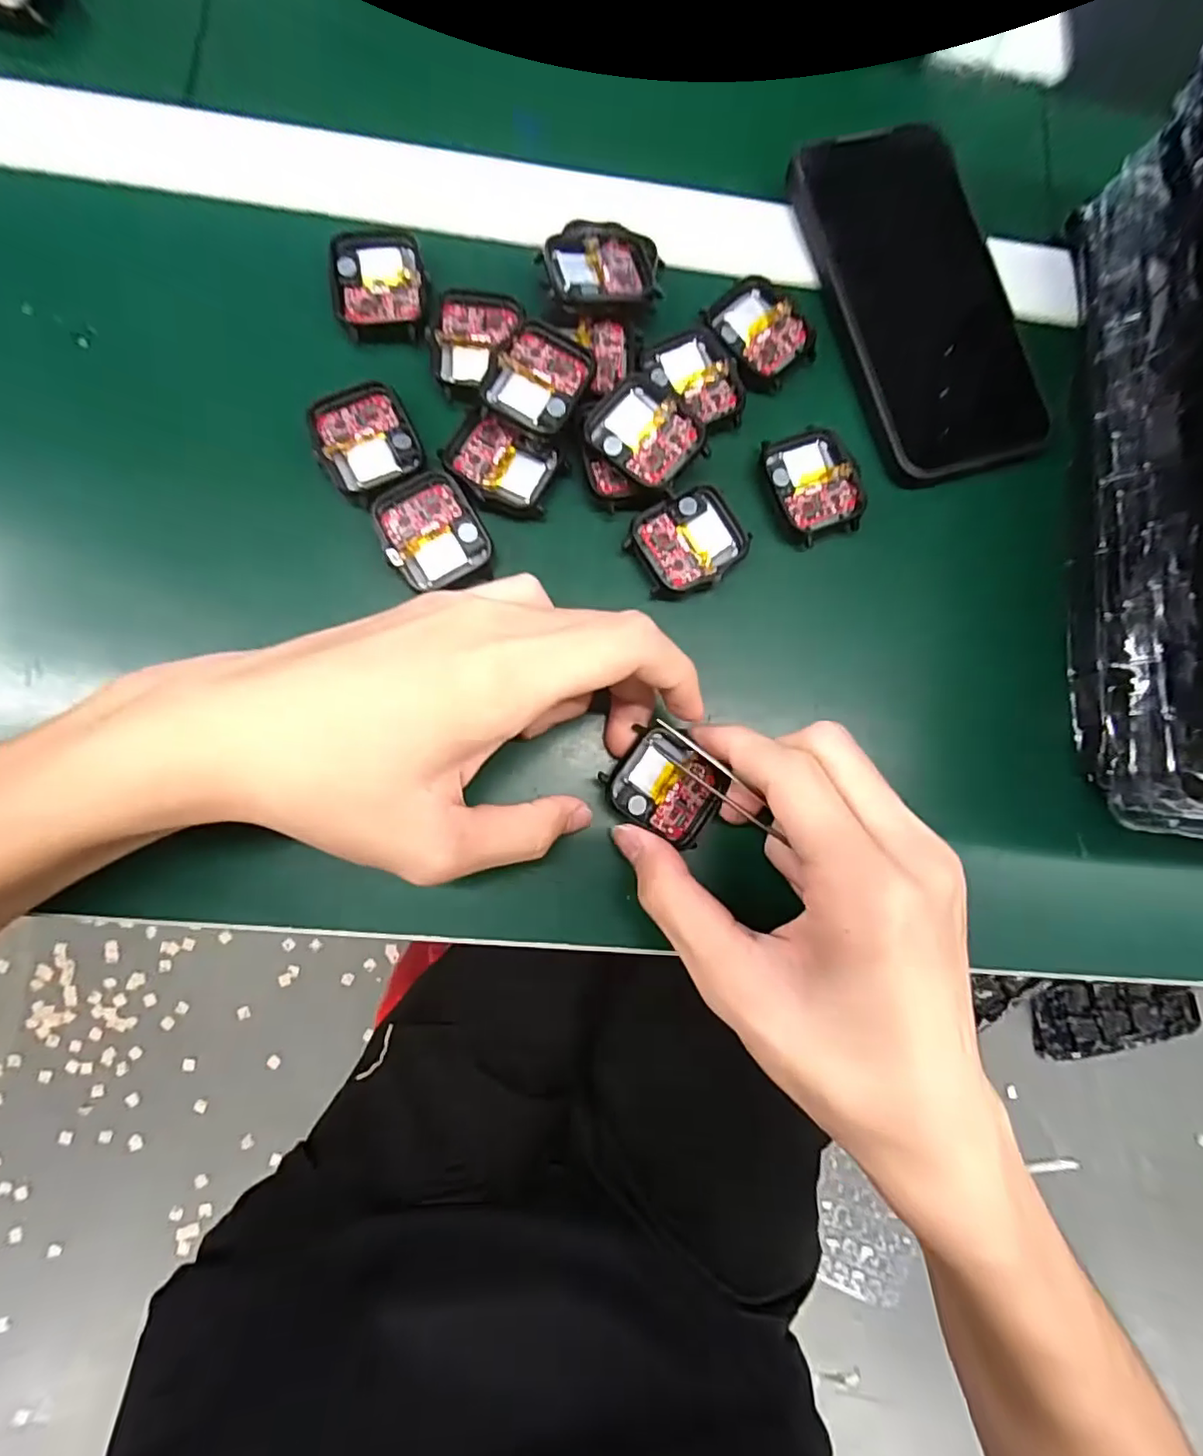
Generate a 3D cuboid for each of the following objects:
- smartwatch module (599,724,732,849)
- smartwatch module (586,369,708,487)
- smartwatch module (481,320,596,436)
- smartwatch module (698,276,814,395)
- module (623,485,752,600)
[{"bbox_3d":[0.025,0.022,0.239,0.043,0.010,0.038,28,83,0],"label":"smartwatch module"},{"bbox_3d":[0.018,-0.119,0.252,0.046,0.012,0.036,36,80,1],"label":"smartwatch module"},{"bbox_3d":[-0.025,-0.140,0.251,0.035,0.010,0.041,28,80,0],"label":"smartwatch module"},{"bbox_3d":[0.070,-0.174,0.272,0.037,0.008,0.045,-43,87,-10],"label":"smartwatch module"},{"bbox_3d":[0.035,-0.077,0.256,0.046,0.013,0.040,-23,84,-8],"label":"module"}]

